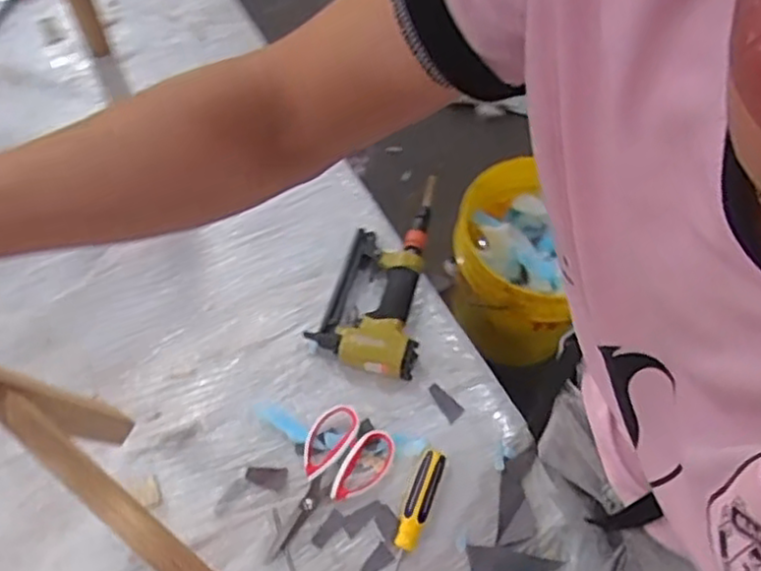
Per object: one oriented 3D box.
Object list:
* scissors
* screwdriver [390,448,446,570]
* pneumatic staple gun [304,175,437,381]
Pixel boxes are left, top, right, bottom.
[{"bbox_3d":[-0.065,0.226,0.794,0.097,0.009,0.182,30,63,14],"label":"scissors"},{"bbox_3d":[0.019,0.293,0.753,0.029,0.022,0.248,20,61,9],"label":"screwdriver"},{"bbox_3d":[0.001,-0.018,0.919,0.137,0.044,0.269,12,60,5],"label":"pneumatic staple gun"}]

